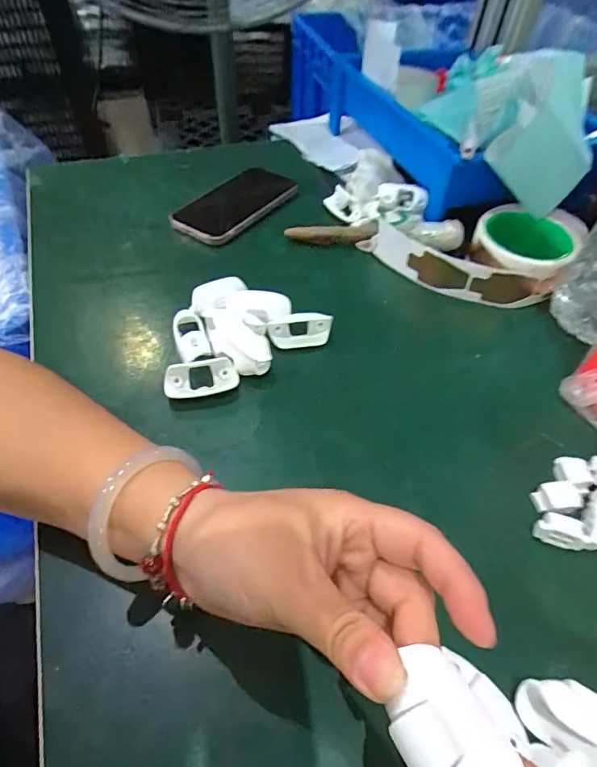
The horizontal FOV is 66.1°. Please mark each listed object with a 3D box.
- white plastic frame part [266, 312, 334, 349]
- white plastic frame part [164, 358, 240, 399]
[{"bbox_3d":[0.002,-0.044,0.379,0.053,0.026,0.014,-4,50,-6],"label":"white plastic frame part"},{"bbox_3d":[-0.072,-0.004,0.339,0.053,0.020,0.021,-10,51,-11],"label":"white plastic frame part"}]

